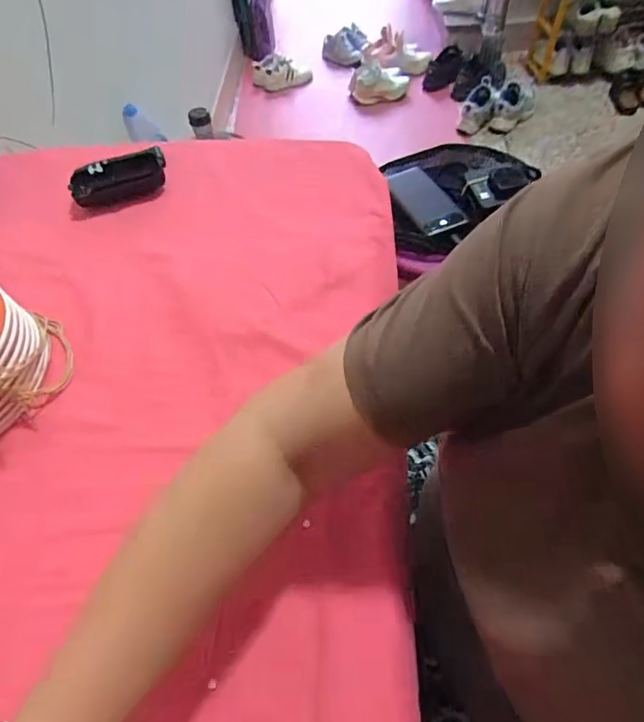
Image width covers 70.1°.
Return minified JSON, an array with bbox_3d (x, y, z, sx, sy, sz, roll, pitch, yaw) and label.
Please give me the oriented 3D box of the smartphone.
[{"bbox_3d":[0.143,-0.238,0.670,0.070,0.008,0.149,-19,57,-7],"label":"smartphone"}]

